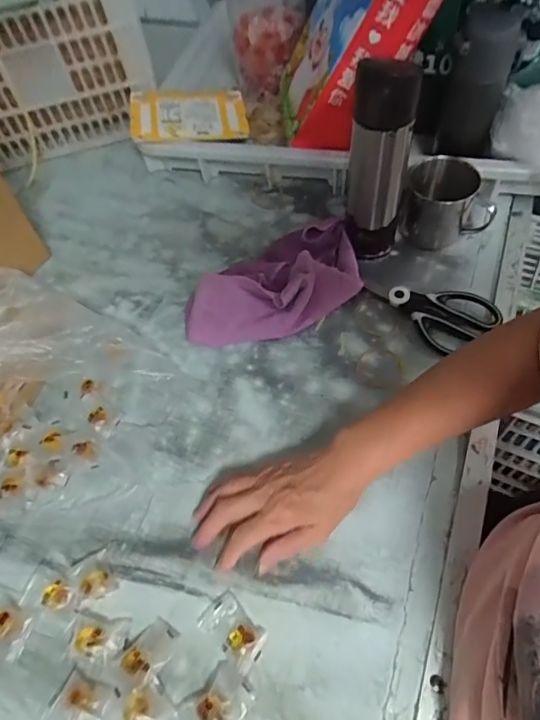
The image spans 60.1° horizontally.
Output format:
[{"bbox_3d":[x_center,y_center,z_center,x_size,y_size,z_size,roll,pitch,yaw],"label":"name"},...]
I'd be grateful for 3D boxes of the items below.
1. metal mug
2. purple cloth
[{"bbox_3d":[0.221,-0.199,0.589,0.102,0.073,0.099,4,58,7],"label":"metal mug"},{"bbox_3d":[0.006,-0.096,0.573,0.235,0.035,0.138,-33,61,-16],"label":"purple cloth"}]

